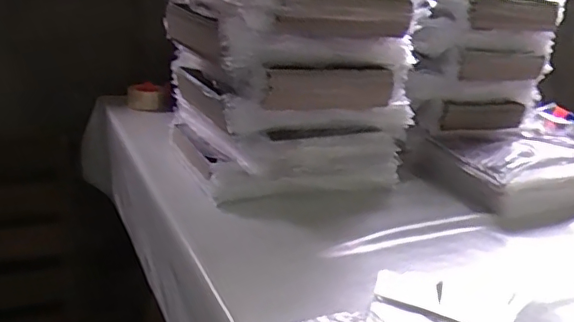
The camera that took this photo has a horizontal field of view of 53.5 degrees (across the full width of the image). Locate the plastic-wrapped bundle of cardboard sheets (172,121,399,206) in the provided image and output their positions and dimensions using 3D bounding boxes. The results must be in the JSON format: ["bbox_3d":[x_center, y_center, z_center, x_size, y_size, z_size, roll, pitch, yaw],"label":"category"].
[{"bbox_3d":[-0.009,-0.039,1.179,0.394,0.118,0.293,-5,21,-26],"label":"plastic-wrapped bundle of cardboard sheets"}]

